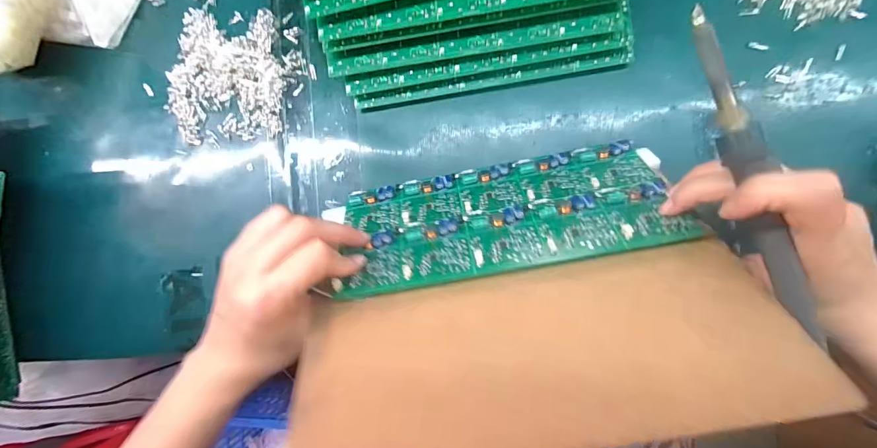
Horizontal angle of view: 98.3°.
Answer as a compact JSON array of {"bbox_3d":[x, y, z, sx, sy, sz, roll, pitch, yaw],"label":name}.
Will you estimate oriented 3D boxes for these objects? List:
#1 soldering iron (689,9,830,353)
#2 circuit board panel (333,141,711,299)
[{"bbox_3d":[0.157,-0.026,0.189,0.015,0.017,0.168,-18,90,7],"label":"soldering iron"},{"bbox_3d":[0.046,-0.009,0.266,0.224,0.009,0.100,-10,44,3],"label":"circuit board panel"}]

